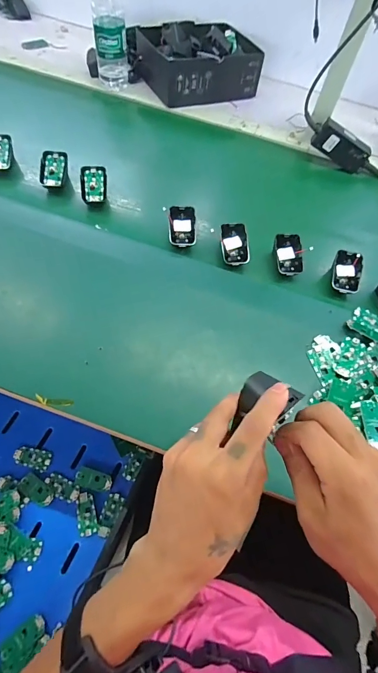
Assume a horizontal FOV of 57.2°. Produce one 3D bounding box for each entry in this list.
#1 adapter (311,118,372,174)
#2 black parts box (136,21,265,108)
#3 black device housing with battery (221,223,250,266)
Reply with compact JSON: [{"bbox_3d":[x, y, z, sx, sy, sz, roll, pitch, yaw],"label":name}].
[{"bbox_3d":[0.312,-0.387,0.705,0.121,0.055,0.030,26,61,-17],"label":"adapter"},{"bbox_3d":[0.030,-0.640,0.809,0.263,0.088,0.178,-16,63,-15],"label":"black parts box"},{"bbox_3d":[0.076,-0.152,0.572,0.042,0.018,0.068,-8,90,8],"label":"black device housing with battery"}]

